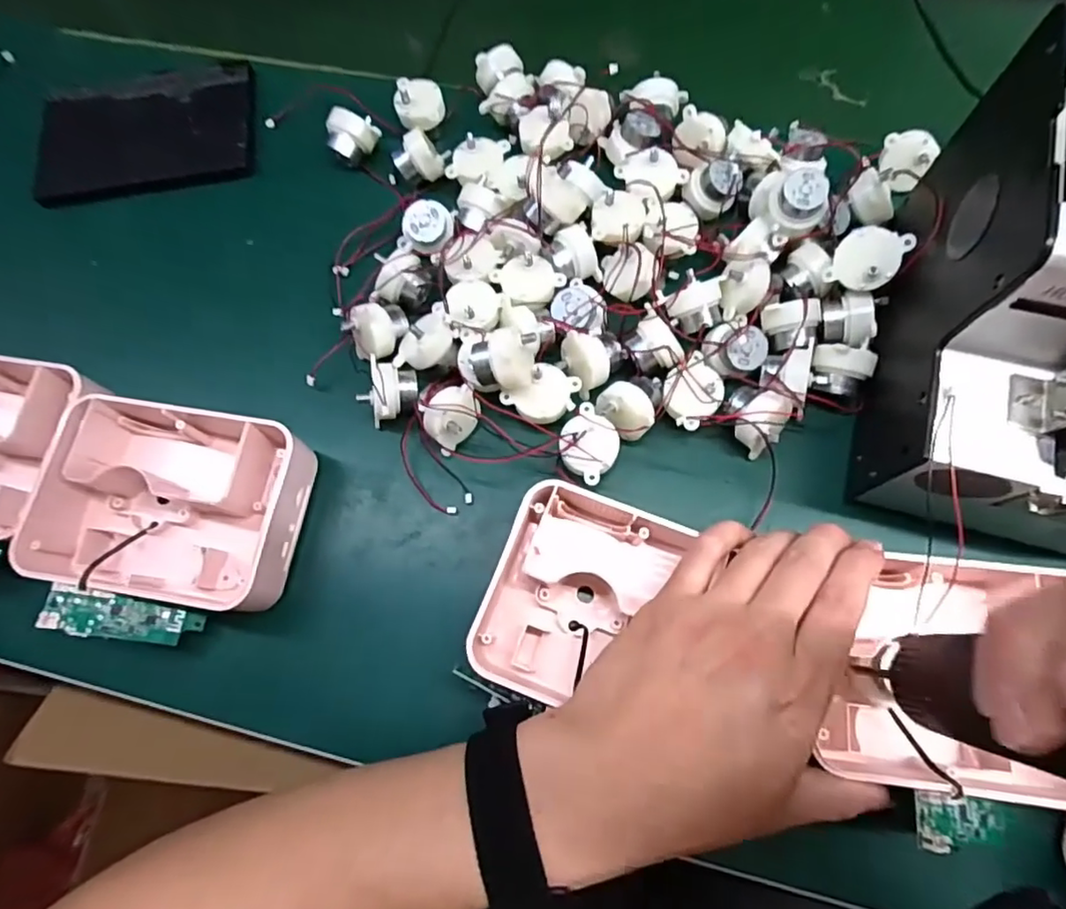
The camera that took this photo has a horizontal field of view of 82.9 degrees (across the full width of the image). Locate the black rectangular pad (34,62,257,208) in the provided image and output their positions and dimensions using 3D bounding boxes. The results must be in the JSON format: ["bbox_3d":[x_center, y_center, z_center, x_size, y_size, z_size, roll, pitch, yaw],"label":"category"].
[{"bbox_3d":[-0.273,-0.229,0.426,0.150,0.012,0.104,-10,70,-1],"label":"black rectangular pad"}]

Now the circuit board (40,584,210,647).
[{"bbox_3d":[-0.205,0.083,0.304,0.067,0.008,0.021,18,68,-25],"label":"circuit board"}]

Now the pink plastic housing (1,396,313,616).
[{"bbox_3d":[-0.190,0.026,0.329,0.134,0.048,0.105,8,70,6],"label":"pink plastic housing"}]

